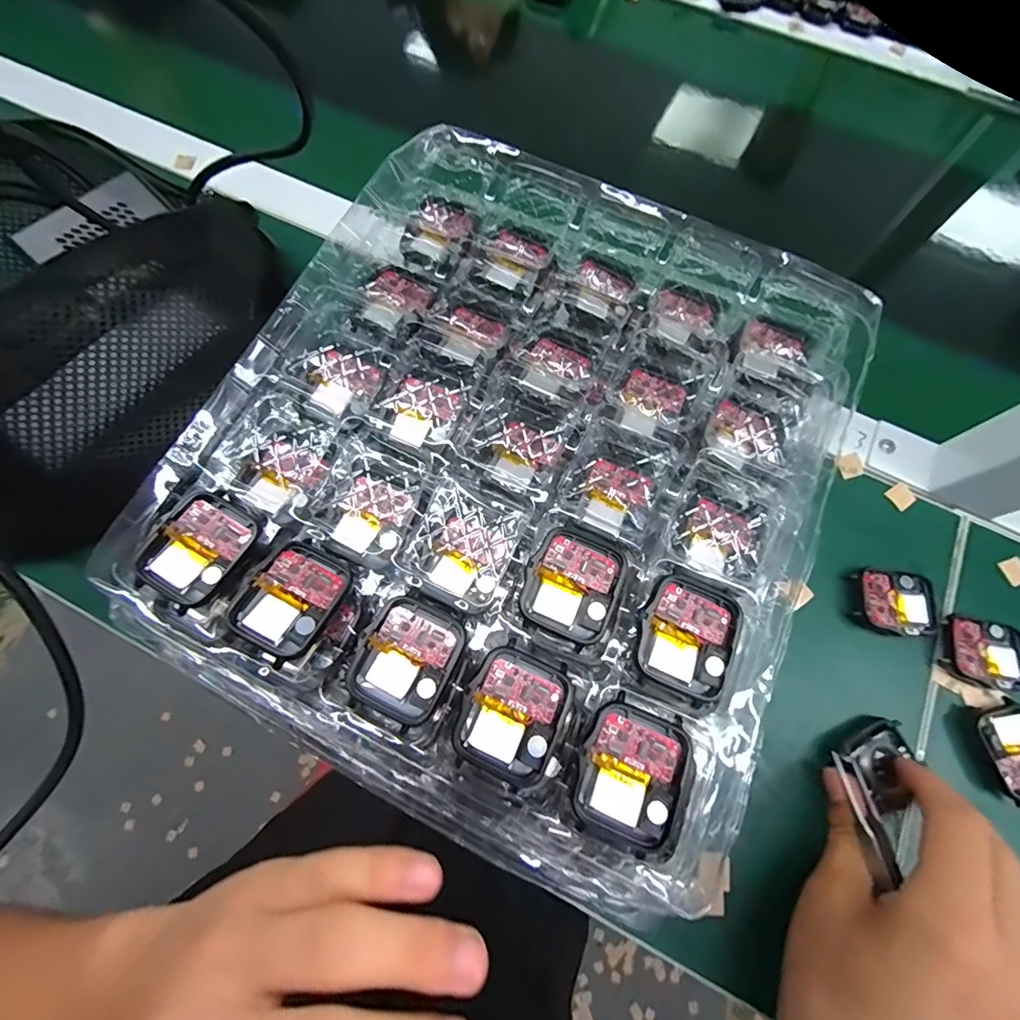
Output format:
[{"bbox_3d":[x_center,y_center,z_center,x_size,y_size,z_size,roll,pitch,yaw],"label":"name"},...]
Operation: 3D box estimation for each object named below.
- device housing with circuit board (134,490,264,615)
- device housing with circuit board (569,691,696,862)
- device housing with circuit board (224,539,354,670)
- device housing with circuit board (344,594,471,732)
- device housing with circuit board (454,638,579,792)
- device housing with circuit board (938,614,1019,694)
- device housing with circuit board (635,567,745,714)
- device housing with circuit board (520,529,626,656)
[{"bbox_3d":[-0.130,0.016,0.194,0.037,0.006,0.046,29,72,8],"label":"device housing with circuit board"},{"bbox_3d":[0.045,0.097,0.170,0.040,0.006,0.046,24,72,6],"label":"device housing with circuit board"},{"bbox_3d":[-0.089,0.036,0.187,0.036,0.006,0.043,29,72,8],"label":"device housing with circuit board"},{"bbox_3d":[-0.041,0.060,0.186,0.037,0.009,0.046,25,72,7],"label":"device housing with circuit board"},{"bbox_3d":[0.002,0.078,0.177,0.038,0.008,0.046,24,72,6],"label":"device housing with circuit board"},{"bbox_3d":[0.274,0.081,0.264,0.047,0.007,0.037,18,71,4],"label":"device housing with circuit board"},{"bbox_3d":[0.072,0.050,0.186,0.038,0.007,0.048,25,72,6],"label":"device housing with circuit board"},{"bbox_3d":[0.026,0.031,0.194,0.038,0.007,0.043,23,72,6],"label":"device housing with circuit board"}]

